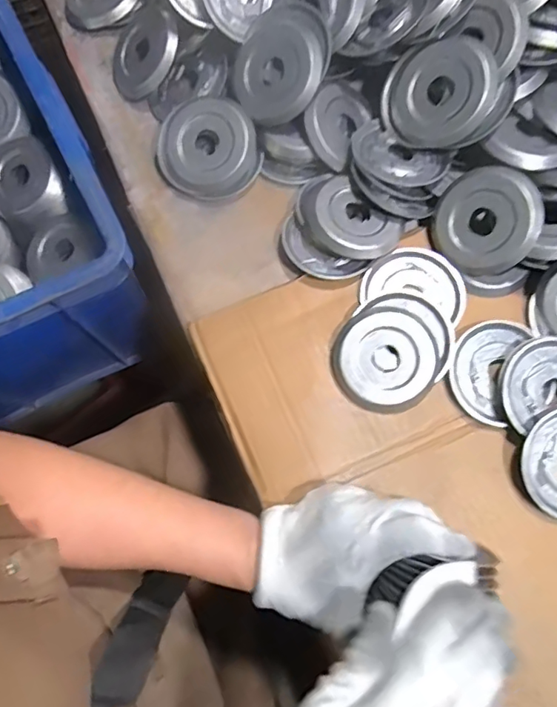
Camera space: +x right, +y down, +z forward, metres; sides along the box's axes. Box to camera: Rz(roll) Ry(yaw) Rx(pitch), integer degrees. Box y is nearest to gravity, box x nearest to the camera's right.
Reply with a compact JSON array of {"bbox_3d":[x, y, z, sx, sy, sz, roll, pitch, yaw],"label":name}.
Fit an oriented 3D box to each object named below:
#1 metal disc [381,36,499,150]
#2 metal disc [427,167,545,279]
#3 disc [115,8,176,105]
[{"bbox_3d":[0.135,-0.220,0.444,0.090,0.017,0.085,5,98,37],"label":"metal disc"},{"bbox_3d":[0.171,-0.109,0.430,0.084,0.020,0.083,2,93,26],"label":"metal disc"},{"bbox_3d":[-0.131,-0.293,0.505,0.078,0.016,0.075,-5,80,34],"label":"disc"}]

